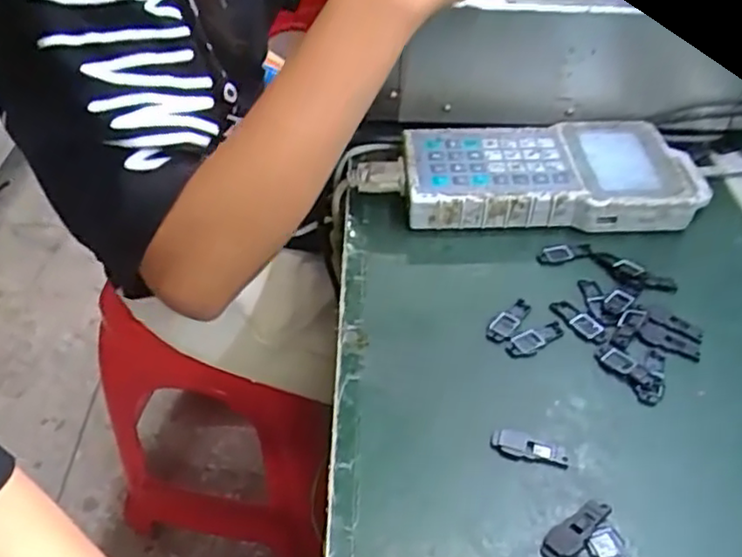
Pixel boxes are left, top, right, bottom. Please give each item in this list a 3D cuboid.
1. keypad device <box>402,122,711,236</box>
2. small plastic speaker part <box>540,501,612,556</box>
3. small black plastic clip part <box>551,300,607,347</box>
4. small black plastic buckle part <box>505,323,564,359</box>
[{"bbox_3d":[0.137,-0.082,0.533,0.221,0.031,0.110,-1,43,0],"label":"keypad device"},{"bbox_3d":[0.100,0.123,0.337,0.043,0.004,0.015,-31,51,-28],"label":"small plastic speaker part"},{"bbox_3d":[0.133,0.027,0.440,0.016,0.004,0.041,-26,49,-25],"label":"small black plastic clip part"},{"bbox_3d":[0.102,0.037,0.429,0.041,0.004,0.015,-22,48,-21],"label":"small black plastic buckle part"}]

